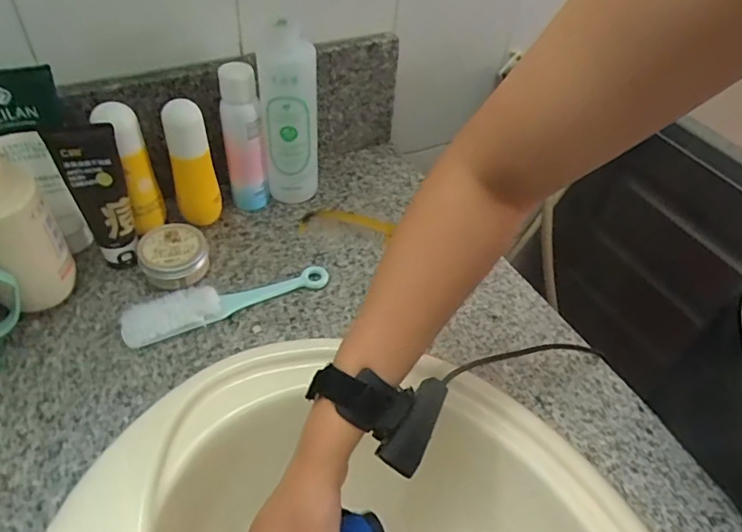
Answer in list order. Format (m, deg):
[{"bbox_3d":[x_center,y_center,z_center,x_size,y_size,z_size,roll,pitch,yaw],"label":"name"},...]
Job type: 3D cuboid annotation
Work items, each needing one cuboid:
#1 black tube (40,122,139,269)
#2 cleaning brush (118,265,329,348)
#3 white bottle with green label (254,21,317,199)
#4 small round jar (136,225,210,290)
[{"bbox_3d":[-0.266,-0.069,0.525,0.054,0.161,0.030,-9,44,-14],"label":"black tube"},{"bbox_3d":[-0.144,0.030,0.540,0.207,0.025,0.042,-17,51,-21],"label":"cleaning brush"},{"bbox_3d":[-0.092,-0.160,0.601,0.063,0.209,0.046,-4,47,-10],"label":"white bottle with green label"},{"bbox_3d":[-0.206,-0.009,0.559,0.067,0.041,0.062,3,46,-3],"label":"small round jar"}]

